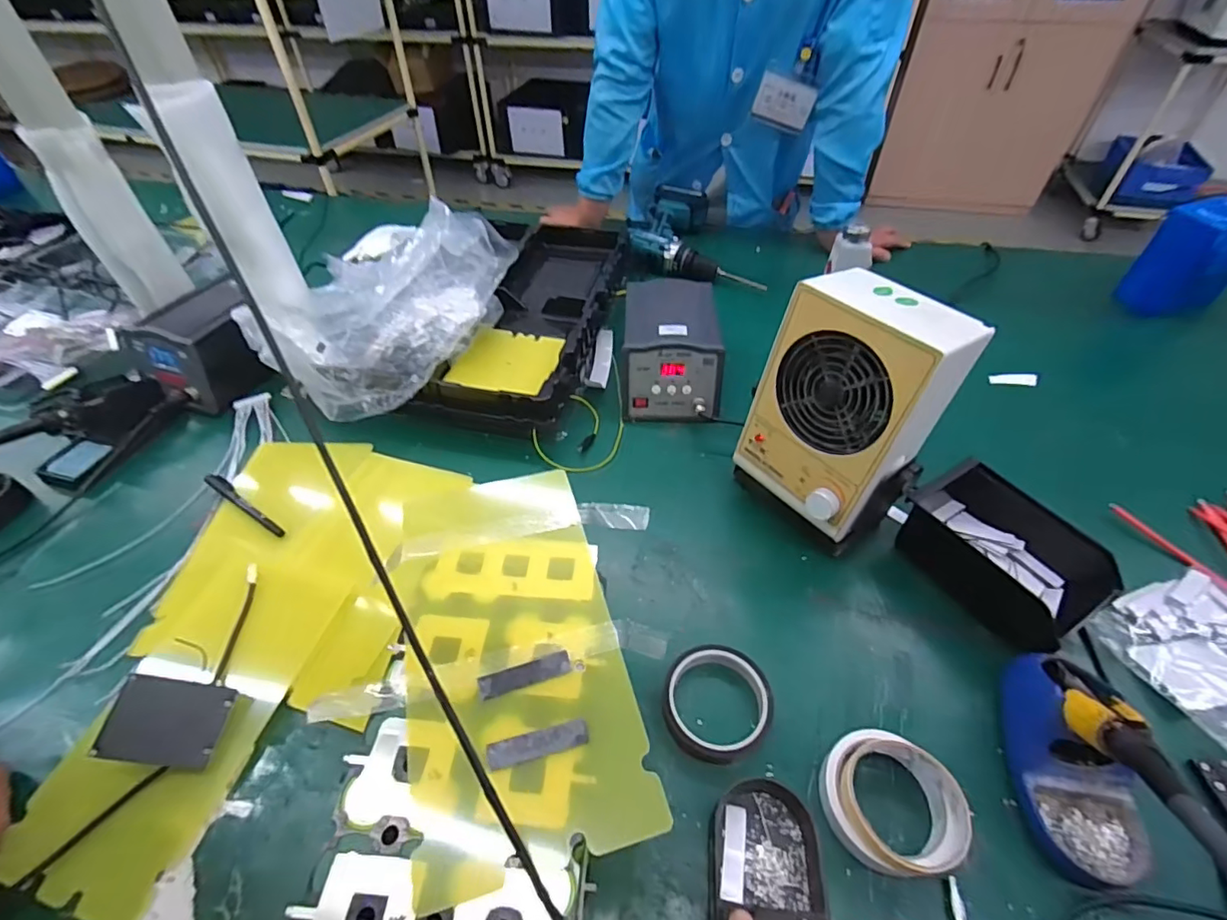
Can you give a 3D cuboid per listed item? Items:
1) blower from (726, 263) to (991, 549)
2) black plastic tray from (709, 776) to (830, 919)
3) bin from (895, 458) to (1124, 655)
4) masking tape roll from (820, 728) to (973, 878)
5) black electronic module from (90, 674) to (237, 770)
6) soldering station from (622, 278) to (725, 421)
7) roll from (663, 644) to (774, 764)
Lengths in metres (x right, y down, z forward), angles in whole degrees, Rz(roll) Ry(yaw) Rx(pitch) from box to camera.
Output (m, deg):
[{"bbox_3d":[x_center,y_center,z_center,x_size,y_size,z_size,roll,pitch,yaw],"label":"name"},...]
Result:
[{"bbox_3d":[0.229,-0.038,0.540,0.139,0.247,0.162,-25,52,-20],"label":"blower"},{"bbox_3d":[0.107,0.280,0.382,0.073,0.036,0.100,5,51,5],"label":"black plastic tray"},{"bbox_3d":[0.385,0.092,0.539,0.119,0.065,0.167,-22,51,-18],"label":"bin"},{"bbox_3d":[0.209,0.257,0.411,0.095,0.034,0.086,28,54,24],"label":"masking tape roll"},{"bbox_3d":[-0.353,0.207,0.432,0.078,0.007,0.059,16,58,-15],"label":"black electronic module"},{"bbox_3d":[0.080,-0.154,0.751,0.130,0.090,0.216,2,48,3],"label":"soldering station"},{"bbox_3d":[0.090,0.209,0.469,0.090,0.025,0.088,0,48,1],"label":"roll"}]

